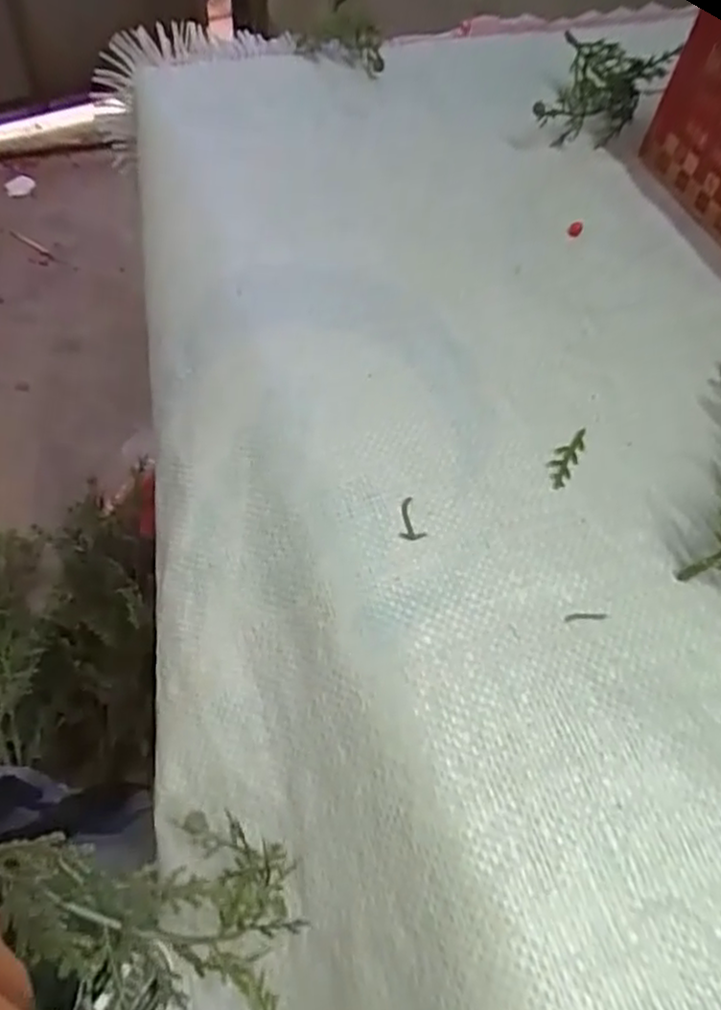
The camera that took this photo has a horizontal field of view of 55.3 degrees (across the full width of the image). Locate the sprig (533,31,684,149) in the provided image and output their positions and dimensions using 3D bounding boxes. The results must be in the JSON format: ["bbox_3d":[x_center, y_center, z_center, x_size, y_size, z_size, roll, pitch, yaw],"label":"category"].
[{"bbox_3d":[0.138,-0.236,0.403,0.062,0.034,0.086,19,58,7],"label":"sprig"}]

